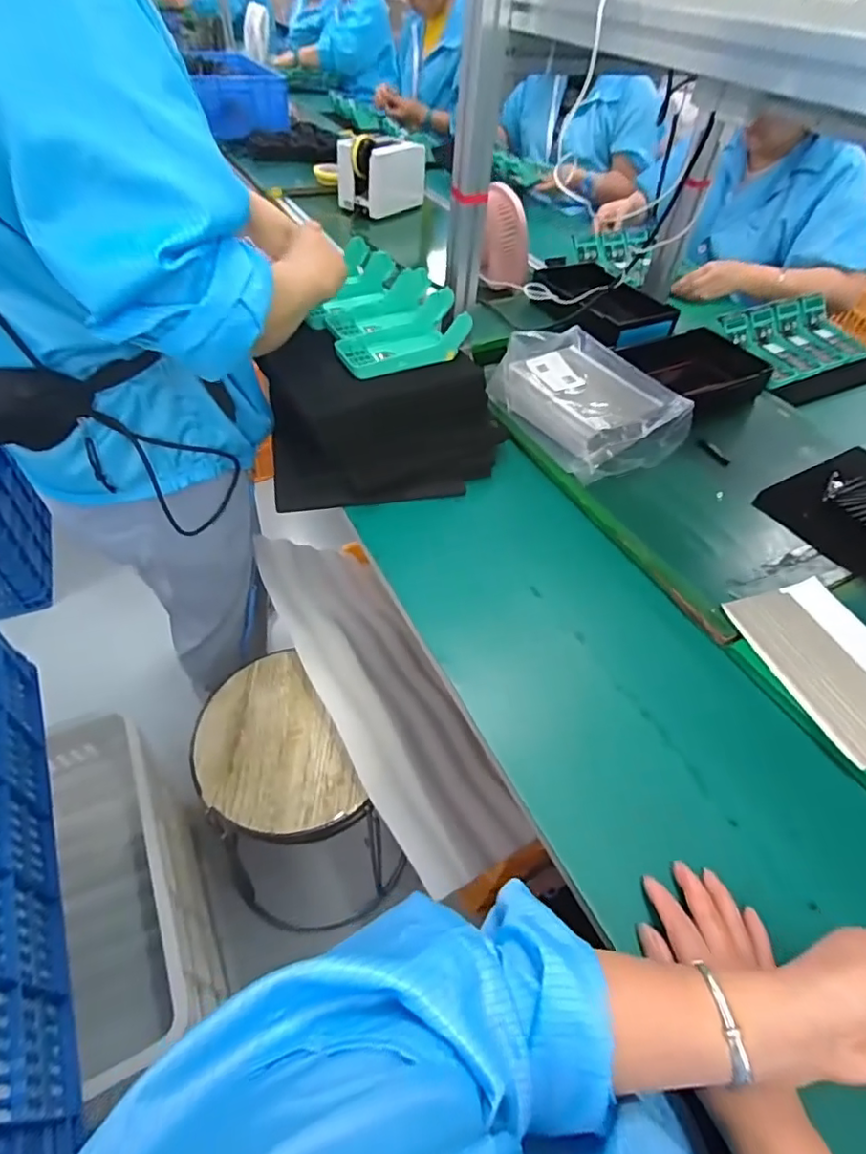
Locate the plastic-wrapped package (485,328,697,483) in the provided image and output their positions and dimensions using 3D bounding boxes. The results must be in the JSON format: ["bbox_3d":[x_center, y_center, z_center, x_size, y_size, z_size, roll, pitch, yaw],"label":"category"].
[{"bbox_3d":[0.221,-0.264,0.823,0.201,0.069,0.268,-26,57,-23],"label":"plastic-wrapped package"}]

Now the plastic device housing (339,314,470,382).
[{"bbox_3d":[-0.044,-0.320,0.735,0.166,0.052,0.084,-16,53,-16],"label":"plastic device housing"}]

